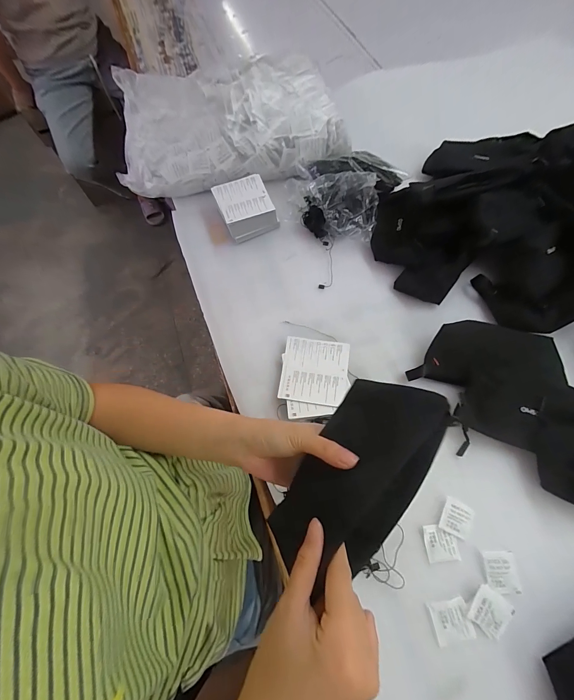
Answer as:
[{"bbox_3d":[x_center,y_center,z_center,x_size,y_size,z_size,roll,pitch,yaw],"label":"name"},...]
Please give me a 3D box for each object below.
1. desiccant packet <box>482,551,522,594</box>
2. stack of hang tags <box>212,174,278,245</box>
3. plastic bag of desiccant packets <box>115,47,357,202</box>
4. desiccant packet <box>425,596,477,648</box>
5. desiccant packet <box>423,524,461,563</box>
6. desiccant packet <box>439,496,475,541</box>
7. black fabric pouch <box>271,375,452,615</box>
[{"bbox_3d":[0.253,0.263,0.370,0.037,0.004,0.041,-1,67,1],"label":"desiccant packet"},{"bbox_3d":[-0.077,-0.262,0.586,0.094,0.053,0.105,-20,67,-7],"label":"stack of hang tags"},{"bbox_3d":[-0.124,-0.472,0.634,0.457,0.103,0.317,-4,67,0],"label":"plastic bag of desiccant packets"},{"bbox_3d":[0.185,0.306,0.353,0.043,0.005,0.039,-12,67,-3],"label":"desiccant packet"},{"bbox_3d":[0.189,0.236,0.383,0.038,0.004,0.039,-6,67,-1],"label":"desiccant packet"},{"bbox_3d":[0.212,0.211,0.392,0.036,0.004,0.040,28,70,13],"label":"desiccant packet"},{"bbox_3d":[0.056,0.107,0.262,0.085,0.011,0.172,32,90,31],"label":"black fabric pouch"}]

